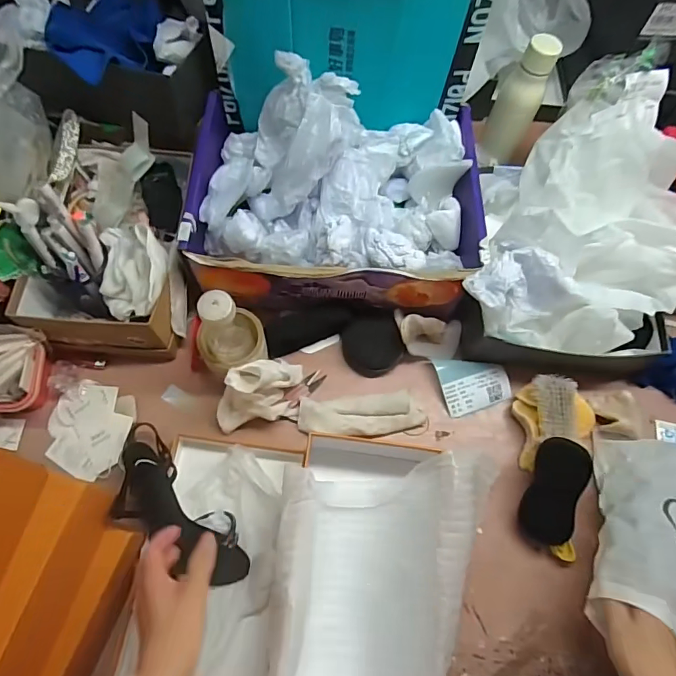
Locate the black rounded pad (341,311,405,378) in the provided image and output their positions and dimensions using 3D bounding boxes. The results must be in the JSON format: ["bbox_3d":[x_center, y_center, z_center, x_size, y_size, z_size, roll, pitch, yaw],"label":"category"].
[{"bbox_3d":[0.052,0.010,0.670,0.088,0.007,0.095,-10,98,14],"label":"black rounded pad"}]

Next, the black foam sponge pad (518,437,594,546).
[{"bbox_3d":[0.282,0.200,0.587,0.067,0.025,0.136,22,97,48],"label":"black foam sponge pad"}]

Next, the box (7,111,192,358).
[{"bbox_3d":[-0.321,-0.158,0.659,0.206,0.136,0.338,1,67,-2],"label":"box"}]

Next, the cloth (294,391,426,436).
[{"bbox_3d":[0.033,0.106,0.632,0.171,0.023,0.059,-3,67,-4],"label":"cloth"}]

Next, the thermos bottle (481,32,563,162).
[{"bbox_3d":[0.281,-0.361,0.705,0.068,0.178,0.066,17,67,4],"label":"thermos bottle"}]

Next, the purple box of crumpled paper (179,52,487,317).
[{"bbox_3d":[-0.002,-0.210,0.645,0.399,0.195,0.288,1,67,-2],"label":"purple box of crumpled paper"}]

